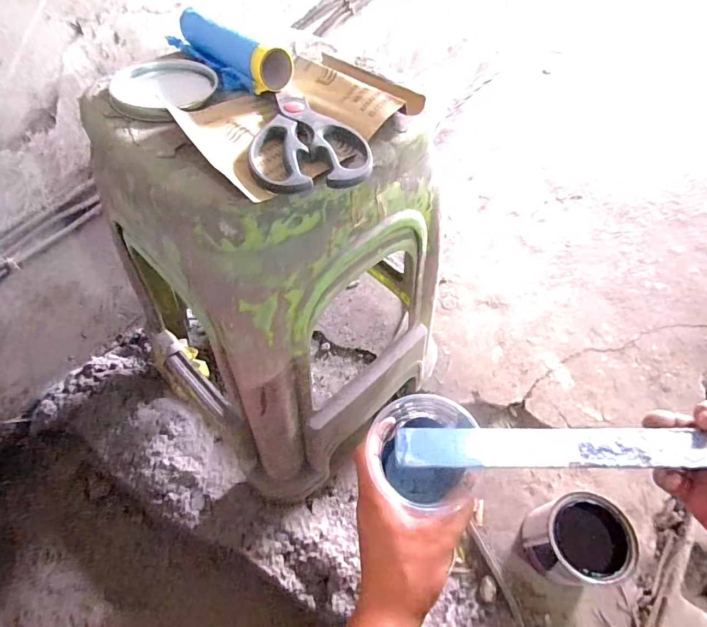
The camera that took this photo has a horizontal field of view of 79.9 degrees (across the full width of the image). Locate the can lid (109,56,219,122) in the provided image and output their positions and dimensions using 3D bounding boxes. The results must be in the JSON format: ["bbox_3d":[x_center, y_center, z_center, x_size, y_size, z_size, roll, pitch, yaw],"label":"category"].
[{"bbox_3d":[-0.175,-0.211,0.391,0.092,0.012,0.092,-2,57,3],"label":"can lid"}]

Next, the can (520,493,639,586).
[{"bbox_3d":[0.307,0.317,0.592,0.102,0.134,0.100,-2,57,3],"label":"can"}]

